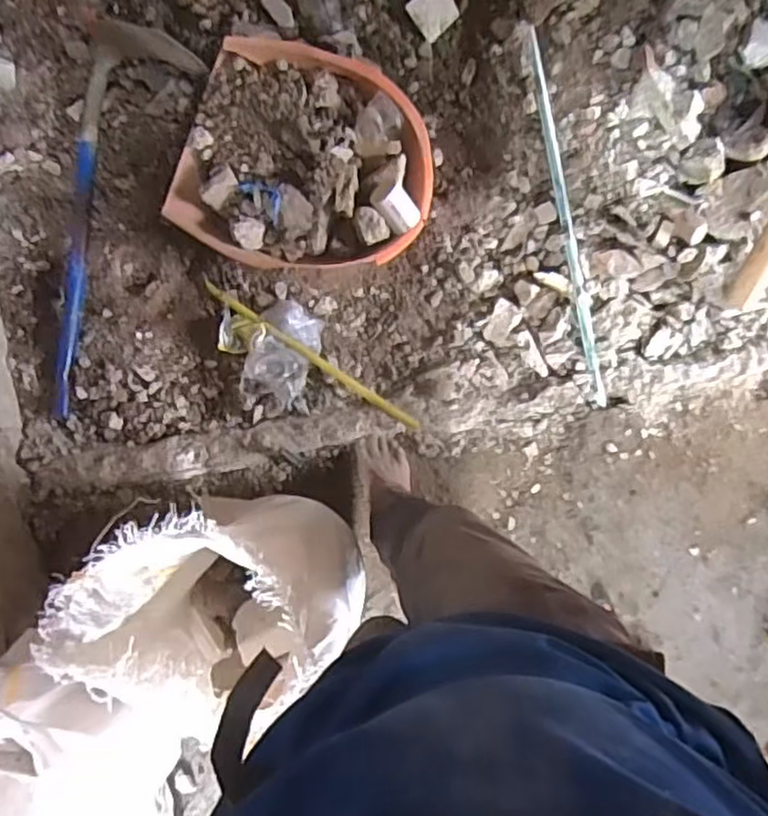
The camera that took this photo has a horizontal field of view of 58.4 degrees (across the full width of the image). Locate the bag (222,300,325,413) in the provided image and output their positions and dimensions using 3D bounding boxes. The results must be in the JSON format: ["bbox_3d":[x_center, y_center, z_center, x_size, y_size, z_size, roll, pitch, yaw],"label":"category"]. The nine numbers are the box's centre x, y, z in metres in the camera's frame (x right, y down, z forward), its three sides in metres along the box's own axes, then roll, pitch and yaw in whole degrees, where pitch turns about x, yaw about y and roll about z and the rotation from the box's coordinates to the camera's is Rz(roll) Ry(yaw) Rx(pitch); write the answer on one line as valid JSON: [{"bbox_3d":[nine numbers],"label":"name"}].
[{"bbox_3d":[-0.223,-0.109,1.310,0.190,0.039,0.206,15,84,1],"label":"bag"}]

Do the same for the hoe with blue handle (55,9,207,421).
[{"bbox_3d":[-0.516,-0.329,1.255,0.224,0.075,0.714,15,96,5],"label":"hoe with blue handle"}]

